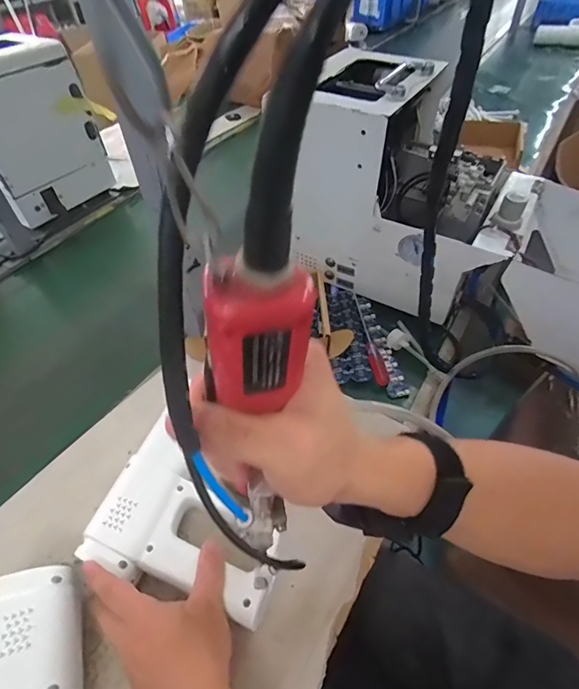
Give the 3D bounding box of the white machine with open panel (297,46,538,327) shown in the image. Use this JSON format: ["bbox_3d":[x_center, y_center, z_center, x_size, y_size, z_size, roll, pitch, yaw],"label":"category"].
[{"bbox_3d":[0.169,-0.214,0.583,0.302,0.271,0.193,24,54,21],"label":"white machine with open panel"}]

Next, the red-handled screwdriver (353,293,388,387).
[{"bbox_3d":[0.109,-0.014,0.578,0.016,0.014,0.162,-8,49,-5],"label":"red-handled screwdriver"}]

